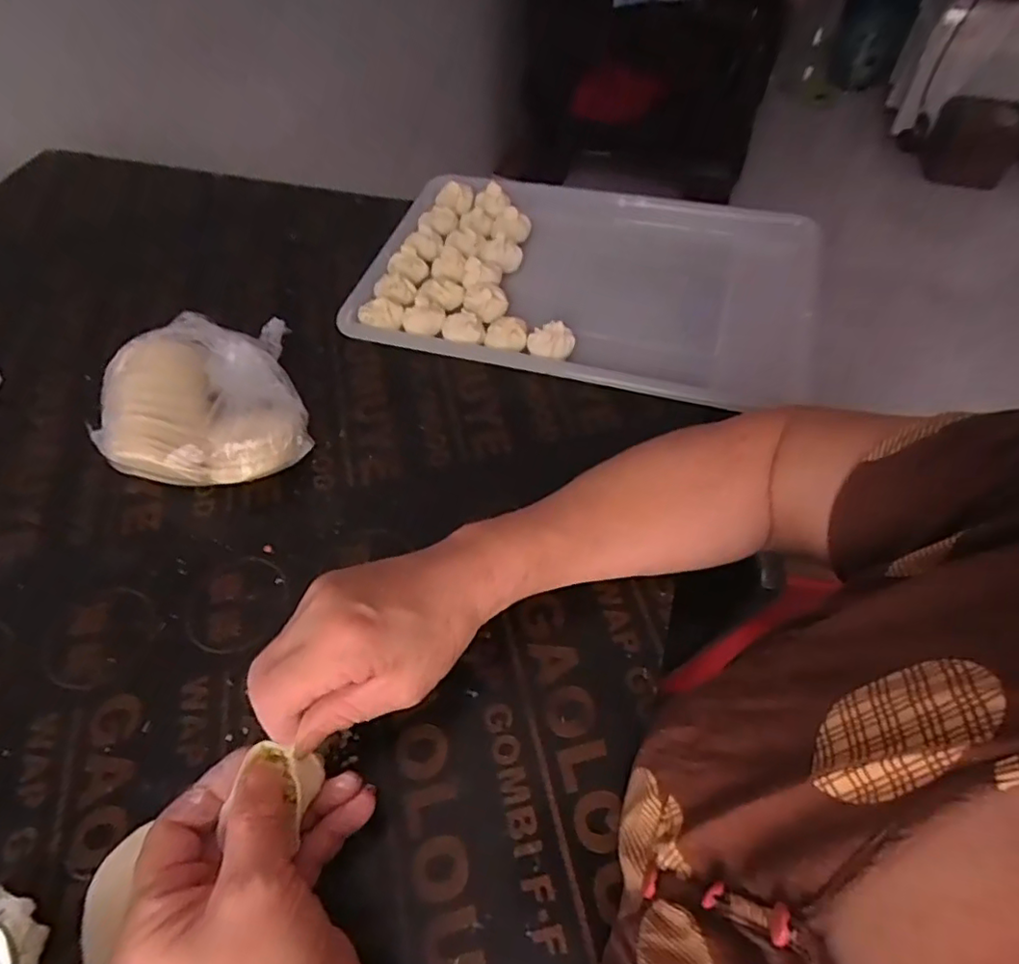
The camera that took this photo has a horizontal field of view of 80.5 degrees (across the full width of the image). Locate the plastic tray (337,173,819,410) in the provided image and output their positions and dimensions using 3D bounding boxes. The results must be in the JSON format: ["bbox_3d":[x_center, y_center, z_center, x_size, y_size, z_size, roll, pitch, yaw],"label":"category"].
[{"bbox_3d":[0.067,-0.172,0.519,0.360,0.042,0.228,15,57,11],"label":"plastic tray"}]

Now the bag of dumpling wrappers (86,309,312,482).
[{"bbox_3d":[-0.223,-0.060,0.438,0.137,0.058,0.163,-22,58,-13],"label":"bag of dumpling wrappers"}]

